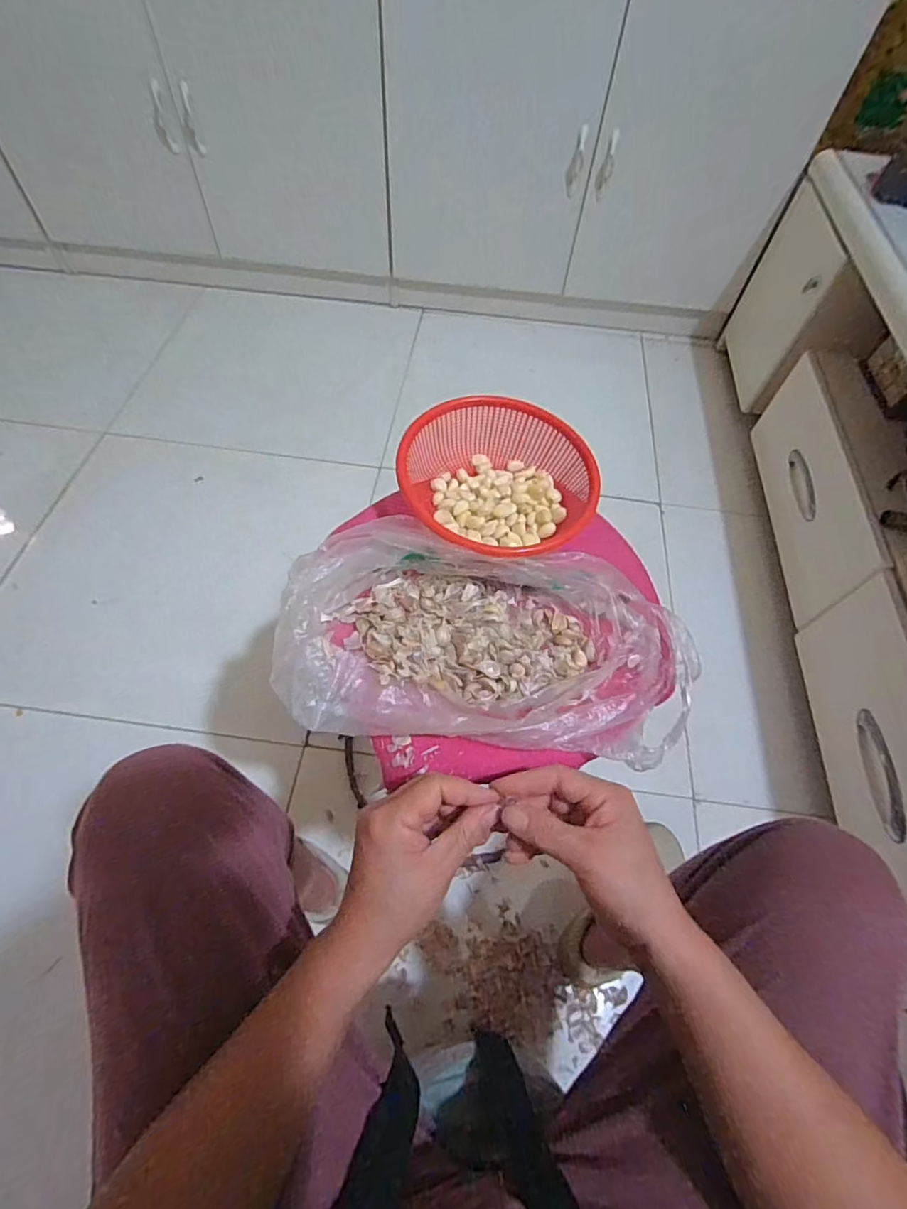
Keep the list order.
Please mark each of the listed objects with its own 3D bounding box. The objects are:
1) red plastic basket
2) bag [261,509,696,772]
[{"bbox_3d":[0.038,-0.105,0.454,0.169,0.064,0.148,-10,60,-10],"label":"red plastic basket"},{"bbox_3d":[0.027,0.026,0.390,0.308,0.053,0.151,7,58,1],"label":"bag"}]

